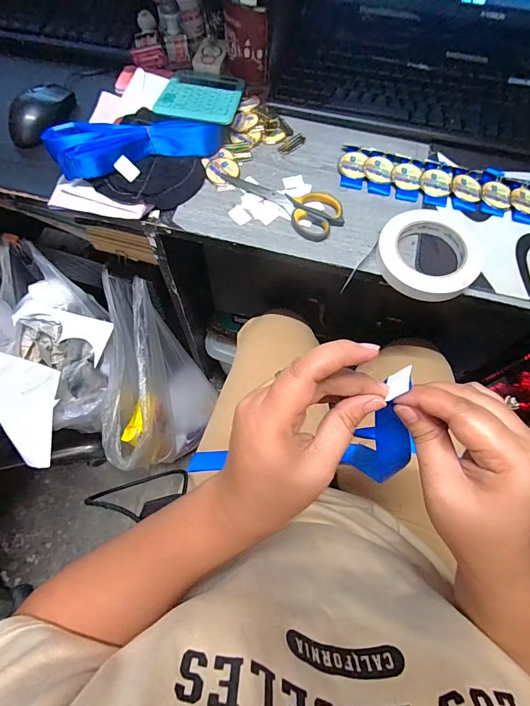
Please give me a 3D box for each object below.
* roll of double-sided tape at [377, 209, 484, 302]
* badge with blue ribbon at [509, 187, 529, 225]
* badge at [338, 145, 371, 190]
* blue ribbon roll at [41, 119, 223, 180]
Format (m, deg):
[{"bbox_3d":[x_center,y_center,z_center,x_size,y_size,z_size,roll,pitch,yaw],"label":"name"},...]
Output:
[{"bbox_3d":[0.192,-0.119,0.433,0.127,0.022,0.117,0,69,0],"label":"roll of double-sided tape"},{"bbox_3d":[0.329,-0.185,0.473,0.038,0.004,0.053,8,69,3],"label":"badge with blue ribbon"},{"bbox_3d":[0.116,-0.250,0.497,0.036,0.008,0.074,12,69,4],"label":"badge"},{"bbox_3d":[-0.161,-0.272,0.474,0.201,0.044,0.076,-22,71,-9],"label":"blue ribbon roll"}]

